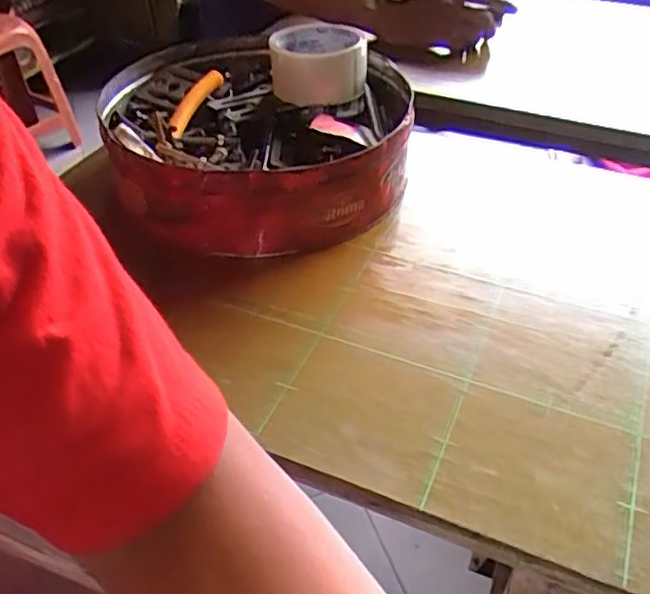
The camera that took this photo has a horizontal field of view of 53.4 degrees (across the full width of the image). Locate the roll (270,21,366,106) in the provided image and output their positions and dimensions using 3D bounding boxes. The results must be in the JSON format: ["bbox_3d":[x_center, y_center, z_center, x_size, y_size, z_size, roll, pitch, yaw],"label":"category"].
[{"bbox_3d":[-0.006,-0.219,0.607,0.088,0.049,0.094,0,41,0],"label":"roll"}]

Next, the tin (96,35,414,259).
[{"bbox_3d":[-0.059,-0.138,0.565,0.262,0.076,0.239,0,41,0],"label":"tin"}]

